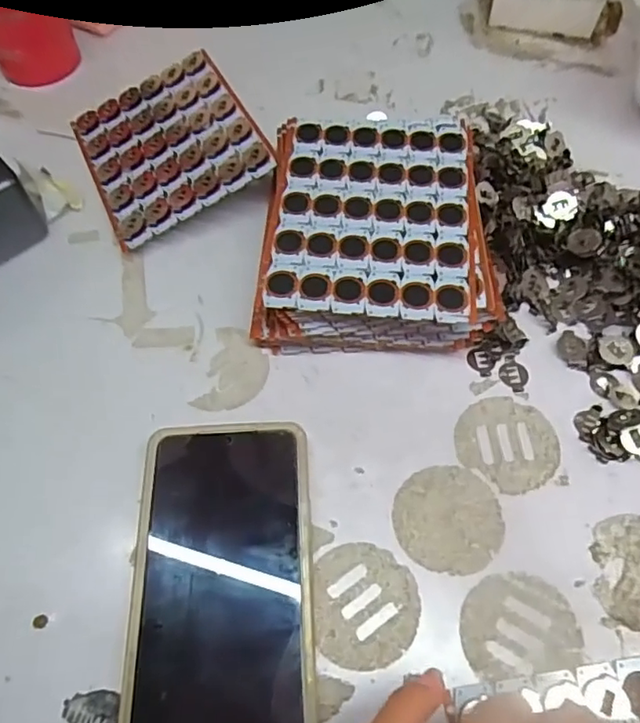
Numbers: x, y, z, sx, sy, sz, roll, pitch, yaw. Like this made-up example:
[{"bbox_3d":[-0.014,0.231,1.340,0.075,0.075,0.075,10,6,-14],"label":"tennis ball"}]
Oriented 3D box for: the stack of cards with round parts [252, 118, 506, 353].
[{"bbox_3d":[0.034,-0.079,0.353,0.132,0.041,0.151,1,62,1],"label":"stack of cards with round parts"}]

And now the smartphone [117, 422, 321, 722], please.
[{"bbox_3d":[-0.044,0.109,0.266,0.082,0.015,0.166,-3,62,-1],"label":"smartphone"}]

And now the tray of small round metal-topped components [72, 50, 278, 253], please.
[{"bbox_3d":[-0.108,-0.156,0.403,0.115,0.004,0.148,-29,60,-1],"label":"tray of small round metal-topped components"}]

